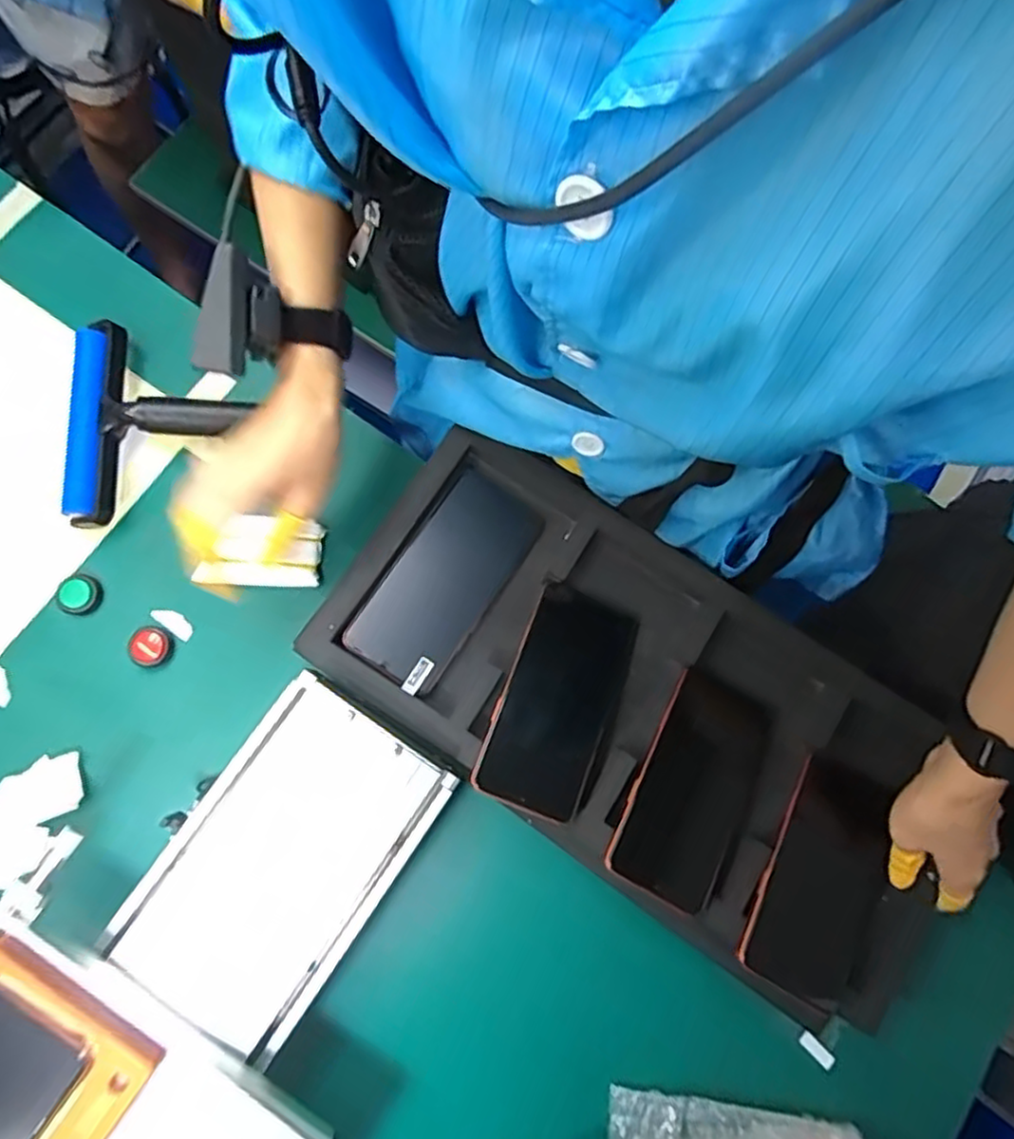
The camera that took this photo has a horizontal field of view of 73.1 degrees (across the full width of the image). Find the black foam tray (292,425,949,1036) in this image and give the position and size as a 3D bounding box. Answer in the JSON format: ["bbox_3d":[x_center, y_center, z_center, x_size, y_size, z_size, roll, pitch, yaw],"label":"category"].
[{"bbox_3d":[0.104,0.102,0.505,0.468,0.051,0.229,36,80,3],"label":"black foam tray"}]

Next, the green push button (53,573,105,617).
[{"bbox_3d":[-0.329,0.020,0.527,0.032,0.009,0.031,0,79,-1],"label":"green push button"}]

